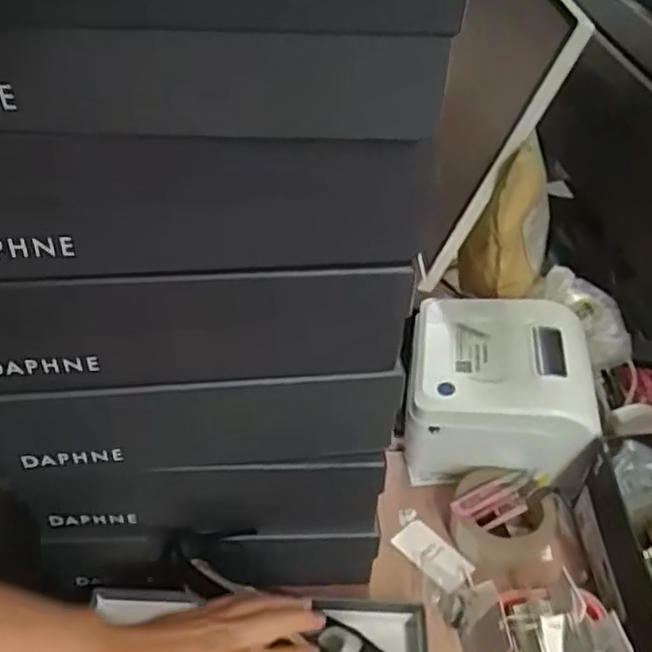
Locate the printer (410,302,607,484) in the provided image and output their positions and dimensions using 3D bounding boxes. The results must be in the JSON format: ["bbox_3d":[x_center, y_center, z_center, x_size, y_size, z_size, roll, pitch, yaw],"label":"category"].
[{"bbox_3d":[0.189,0.070,0.766,0.183,0.122,0.164,6,43,6],"label":"printer"}]

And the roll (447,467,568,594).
[{"bbox_3d":[0.185,0.212,0.699,0.103,0.065,0.113,0,43,0],"label":"roll"}]

